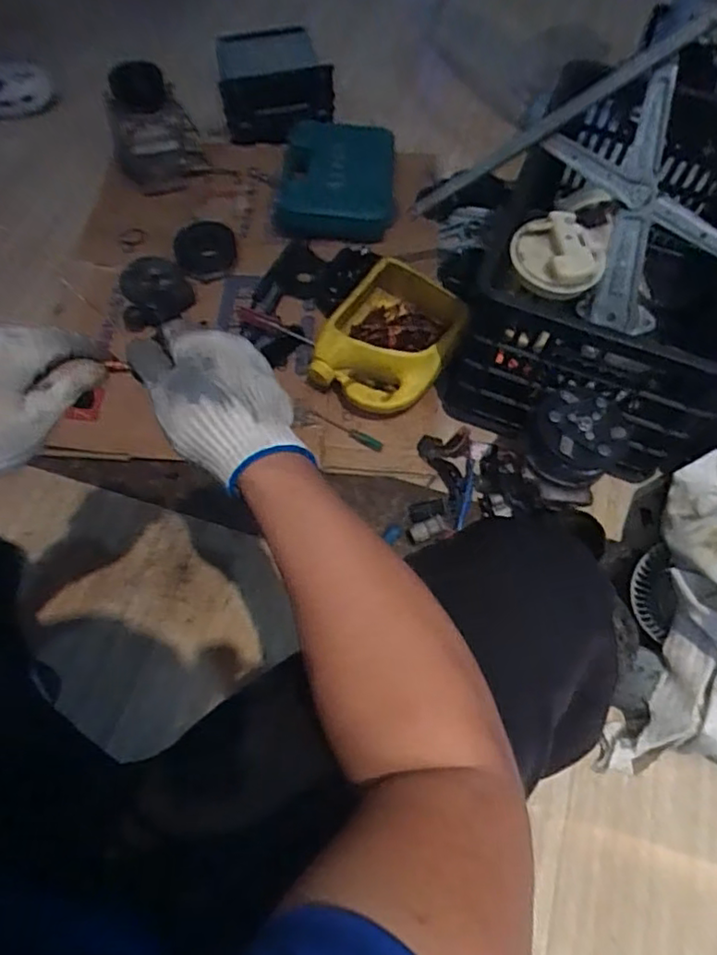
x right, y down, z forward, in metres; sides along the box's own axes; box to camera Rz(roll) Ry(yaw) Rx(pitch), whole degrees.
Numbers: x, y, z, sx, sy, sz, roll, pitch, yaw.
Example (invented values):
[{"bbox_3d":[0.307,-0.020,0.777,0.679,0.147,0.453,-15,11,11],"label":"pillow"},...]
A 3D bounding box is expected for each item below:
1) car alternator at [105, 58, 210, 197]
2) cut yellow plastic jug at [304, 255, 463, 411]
[{"bbox_3d":[-0.322,-0.547,0.973,0.127,0.149,0.112,-19,69,-10],"label":"car alternator"},{"bbox_3d":[0.047,-0.198,0.923,0.174,0.086,0.221,25,68,8],"label":"cut yellow plastic jug"}]

